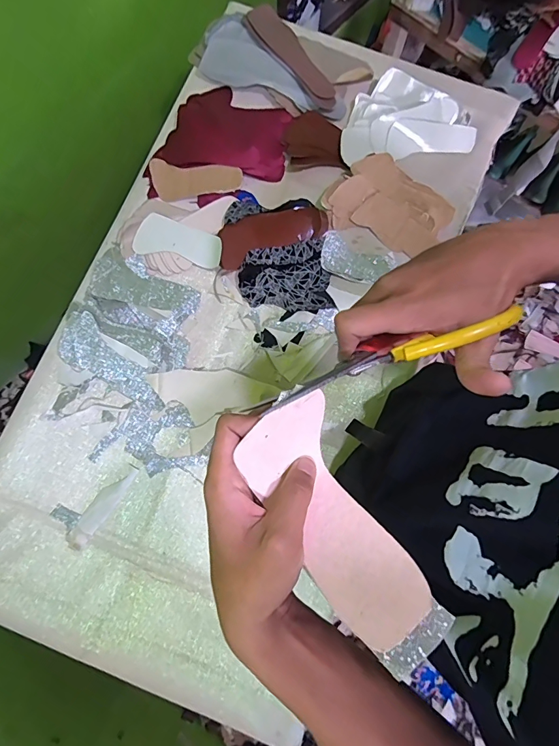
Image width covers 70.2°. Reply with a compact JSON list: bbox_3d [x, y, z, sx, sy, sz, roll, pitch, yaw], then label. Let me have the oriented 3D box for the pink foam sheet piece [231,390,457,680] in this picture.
[{"bbox_3d":[0.035,0.089,0.240,0.067,0.030,0.153,-31,60,-6],"label":"pink foam sheet piece"}]

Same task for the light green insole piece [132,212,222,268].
[{"bbox_3d":[-0.178,-0.235,0.701,0.155,0.010,0.069,13,97,3],"label":"light green insole piece"}]

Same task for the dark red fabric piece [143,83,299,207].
[{"bbox_3d":[-0.104,-0.420,0.747,0.219,0.030,0.246,23,80,4],"label":"dark red fabric piece"}]

